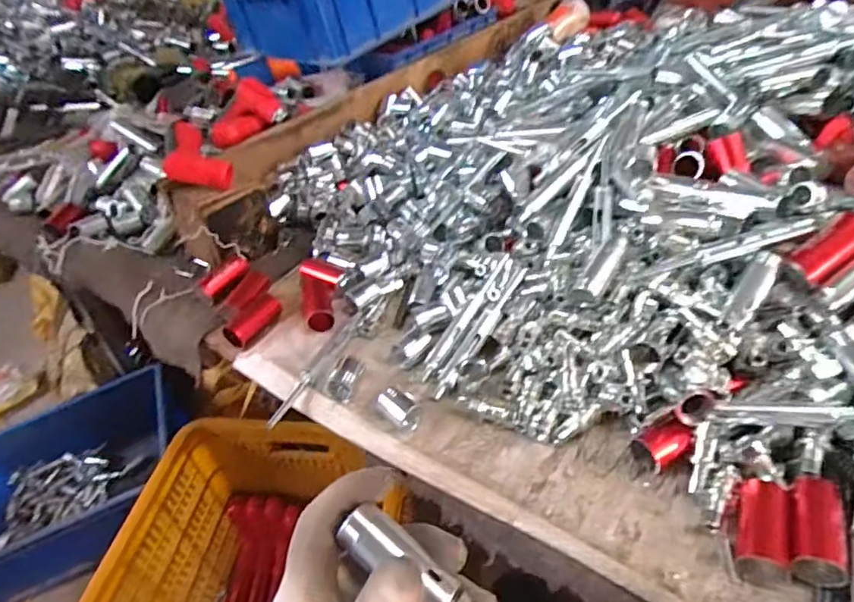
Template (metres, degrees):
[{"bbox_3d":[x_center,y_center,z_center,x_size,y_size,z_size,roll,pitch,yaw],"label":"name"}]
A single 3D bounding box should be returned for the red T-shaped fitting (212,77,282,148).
[{"bbox_3d":[-0.254,-0.255,0.739,0.040,0.047,0.118,11,57,19],"label":"red T-shaped fitting"}]

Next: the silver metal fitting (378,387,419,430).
[{"bbox_3d":[-0.024,0.094,0.465,0.034,0.024,0.026,28,51,33],"label":"silver metal fitting"}]

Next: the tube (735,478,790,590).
[{"bbox_3d":[0.227,0.154,0.365,0.029,0.022,0.068,13,44,21],"label":"tube"}]

